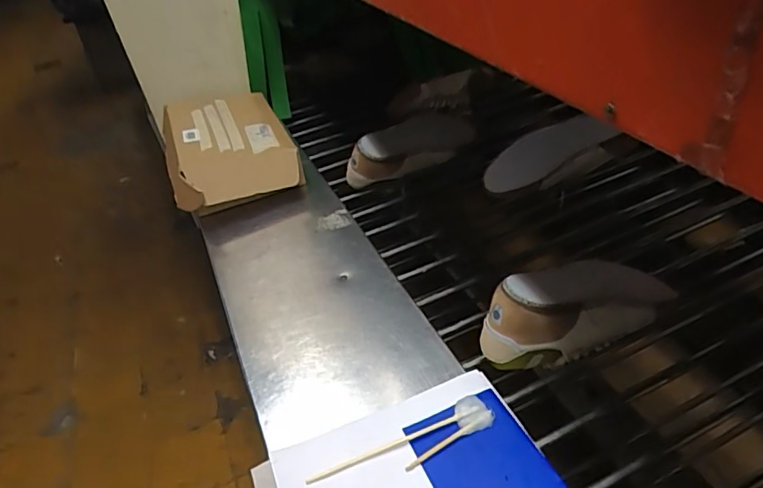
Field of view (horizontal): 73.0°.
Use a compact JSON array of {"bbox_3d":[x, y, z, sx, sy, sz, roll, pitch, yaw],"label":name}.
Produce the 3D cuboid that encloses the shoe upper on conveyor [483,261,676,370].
[{"bbox_3d":[0.237,0.071,0.621,0.259,0.116,0.082,-19,39,-15],"label":"shoe upper on conveyor"}]

